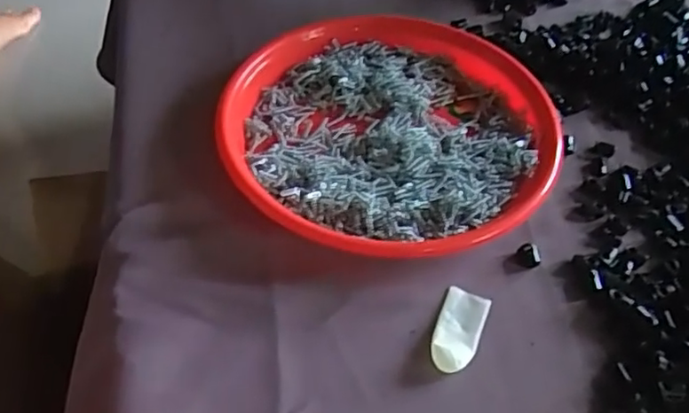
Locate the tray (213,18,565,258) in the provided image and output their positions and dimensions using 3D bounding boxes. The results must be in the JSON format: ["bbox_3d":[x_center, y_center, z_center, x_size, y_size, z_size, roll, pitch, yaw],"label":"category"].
[{"bbox_3d":[0.036,-0.060,0.465,0.226,0.029,0.237,0,51,0],"label":"tray"}]

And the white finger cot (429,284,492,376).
[{"bbox_3d":[0.067,0.072,0.373,0.026,0.009,0.055,18,53,13],"label":"white finger cot"}]

